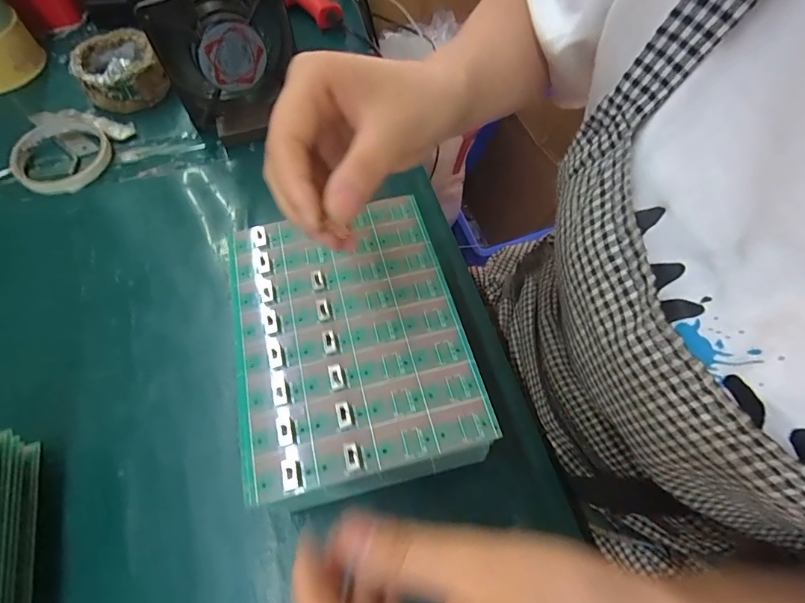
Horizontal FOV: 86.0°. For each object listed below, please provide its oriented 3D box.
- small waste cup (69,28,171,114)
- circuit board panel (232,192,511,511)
[{"bbox_3d":[-0.294,-0.241,0.452,0.078,0.039,0.085,-28,63,-14],"label":"small waste cup"},{"bbox_3d":[-0.031,0.016,0.246,0.126,0.008,0.168,-14,62,-6],"label":"circuit board panel"}]

